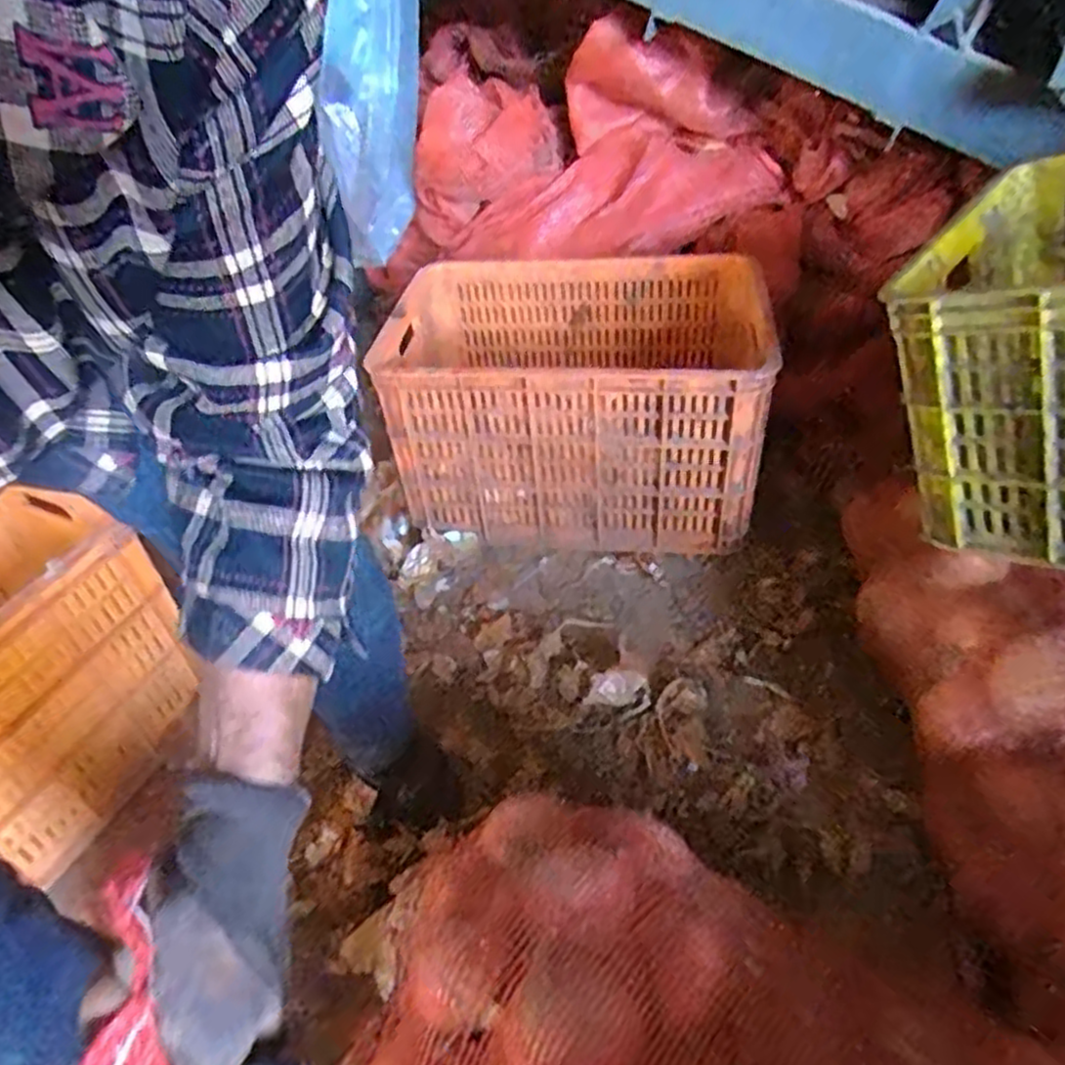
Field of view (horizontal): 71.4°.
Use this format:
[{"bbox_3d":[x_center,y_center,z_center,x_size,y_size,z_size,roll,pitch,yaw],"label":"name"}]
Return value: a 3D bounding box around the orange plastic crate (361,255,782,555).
[{"bbox_3d":[0.068,-0.185,1.061,0.474,0.291,0.335,3,43,8],"label":"orange plastic crate"}]

